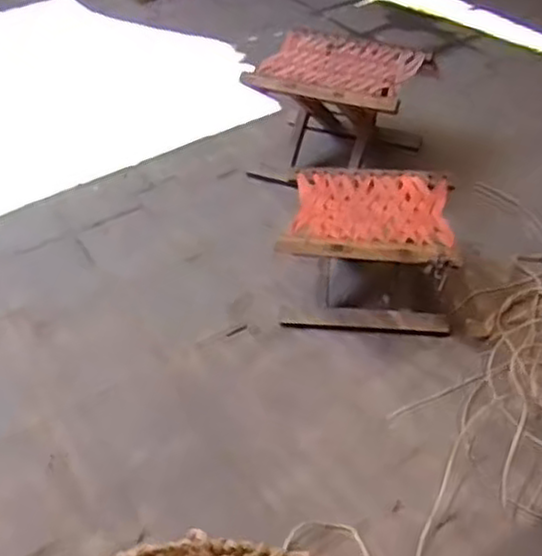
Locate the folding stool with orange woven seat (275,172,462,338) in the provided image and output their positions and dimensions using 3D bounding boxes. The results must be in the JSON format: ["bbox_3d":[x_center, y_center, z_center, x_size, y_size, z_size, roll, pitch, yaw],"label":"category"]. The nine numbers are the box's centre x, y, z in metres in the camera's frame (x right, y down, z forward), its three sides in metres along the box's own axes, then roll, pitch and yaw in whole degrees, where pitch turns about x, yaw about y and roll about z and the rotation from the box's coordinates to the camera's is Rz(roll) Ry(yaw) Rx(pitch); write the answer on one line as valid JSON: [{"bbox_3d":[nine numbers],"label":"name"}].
[{"bbox_3d":[0.170,-0.047,1.279,0.271,0.187,0.237,5,41,9],"label":"folding stool with orange woven seat"}]

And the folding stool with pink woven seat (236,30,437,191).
[{"bbox_3d":[0.146,-0.348,1.596,0.324,0.247,0.296,14,44,19],"label":"folding stool with pink woven seat"}]

